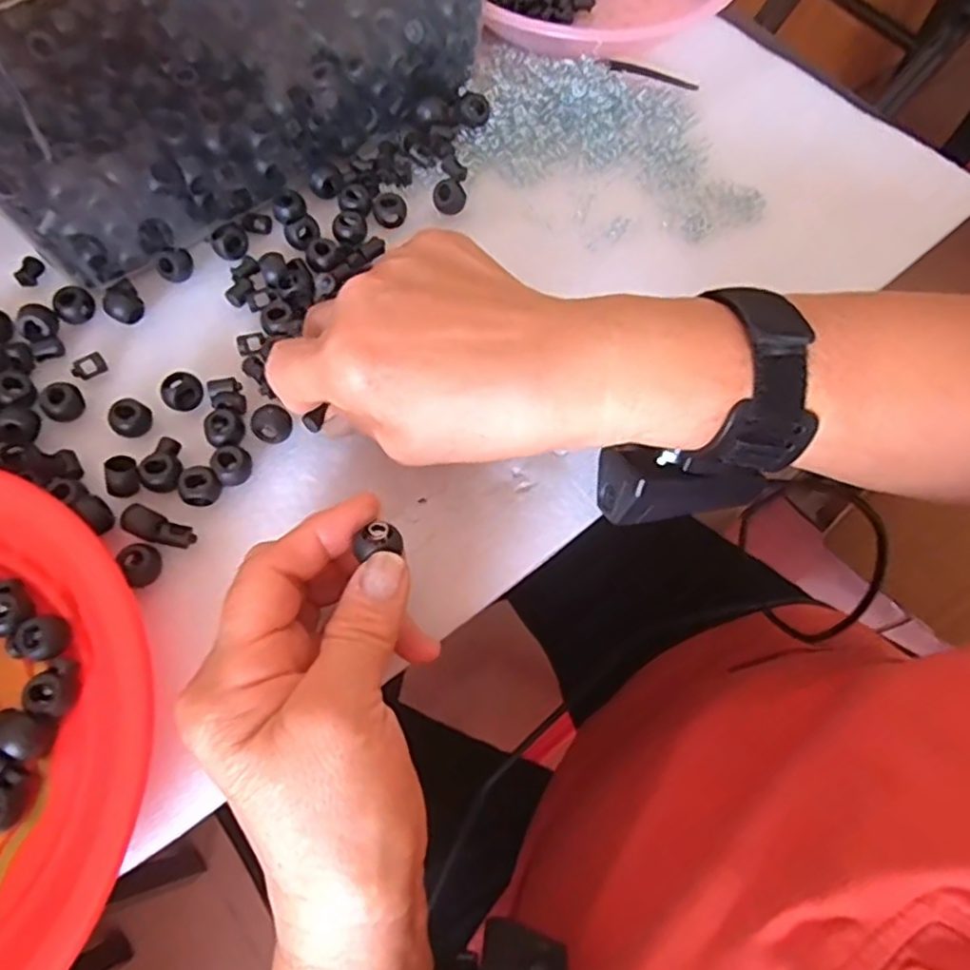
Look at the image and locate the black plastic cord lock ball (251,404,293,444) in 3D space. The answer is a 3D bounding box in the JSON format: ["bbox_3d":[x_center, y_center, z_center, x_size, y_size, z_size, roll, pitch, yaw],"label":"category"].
[{"bbox_3d":[-0.096,-0.028,0.308,0.017,0.014,0.014,-28,71,-13],"label":"black plastic cord lock ball"}]

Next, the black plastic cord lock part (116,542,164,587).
[{"bbox_3d":[-0.142,0.032,0.283,0.014,0.011,0.015,-25,71,-12],"label":"black plastic cord lock part"}]

